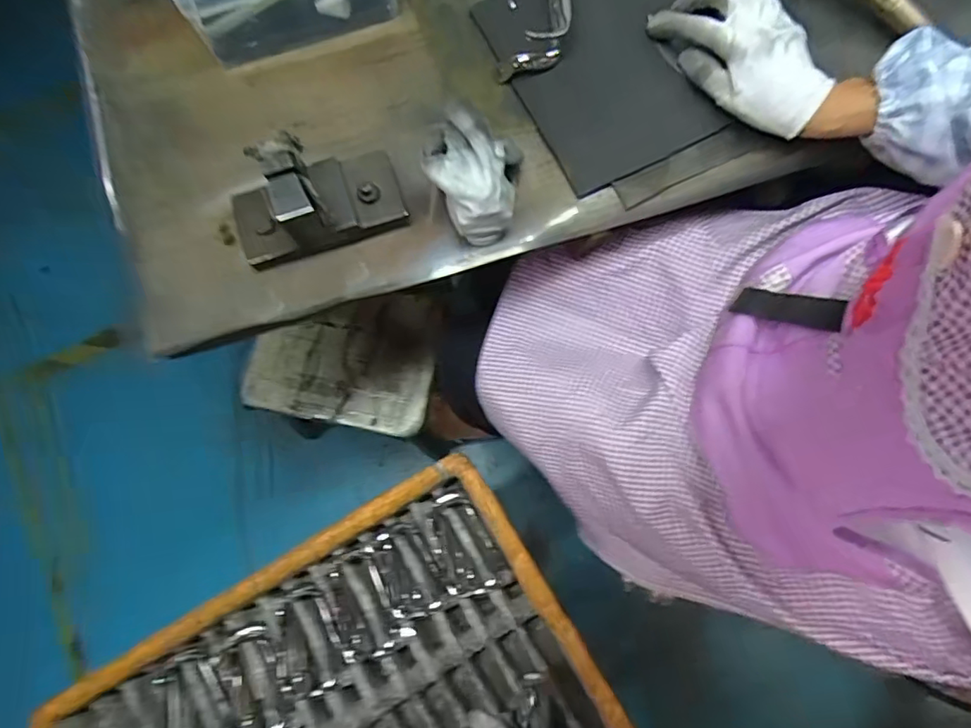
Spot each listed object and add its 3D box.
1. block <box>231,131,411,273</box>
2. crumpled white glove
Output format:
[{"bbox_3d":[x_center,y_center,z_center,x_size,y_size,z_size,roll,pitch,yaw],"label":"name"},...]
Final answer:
[{"bbox_3d":[-0.132,-0.128,0.429,0.127,0.075,0.064,-22,78,-3],"label":"block"},{"bbox_3d":[-0.006,-0.148,0.432,0.067,0.071,0.092,15,79,4],"label":"crumpled white glove"}]

